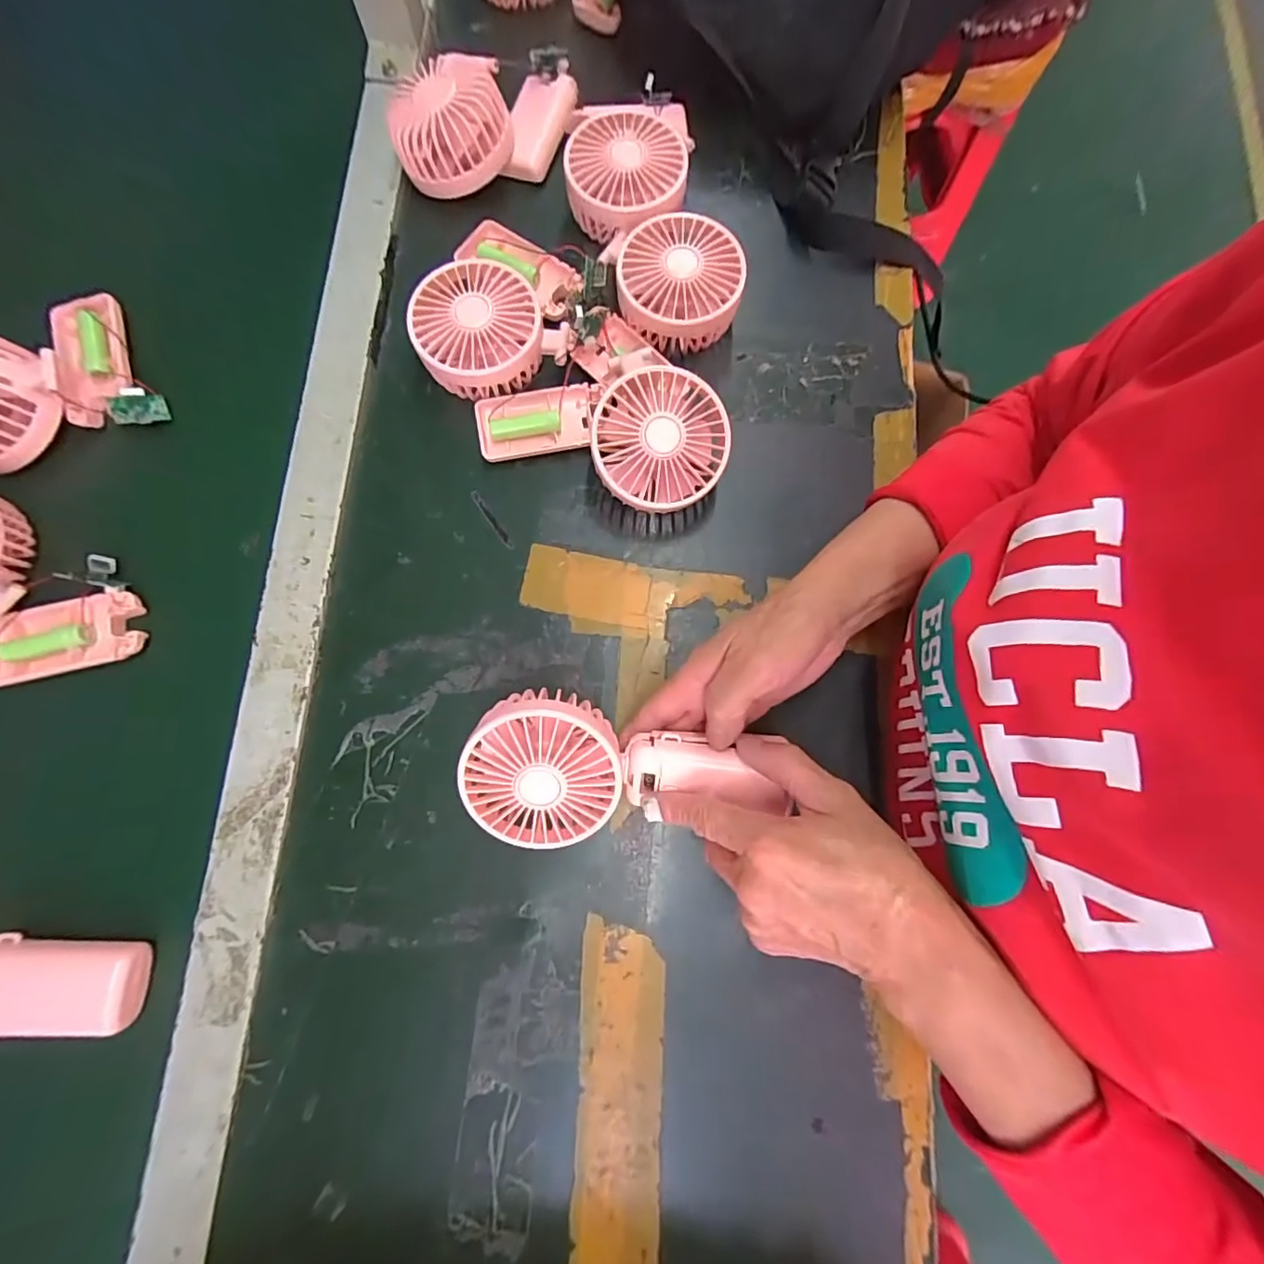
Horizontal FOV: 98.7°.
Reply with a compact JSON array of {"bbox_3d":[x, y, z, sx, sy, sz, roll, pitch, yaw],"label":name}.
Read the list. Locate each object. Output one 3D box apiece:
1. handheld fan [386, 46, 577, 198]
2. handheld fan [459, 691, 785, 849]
[{"bbox_3d":[-0.104,-0.388,0.407,0.152,0.047,0.082,-24,80,-6],"label":"handheld fan"},{"bbox_3d":[-0.011,0.075,0.315,0.161,0.044,0.087,1,104,-3],"label":"handheld fan"}]

